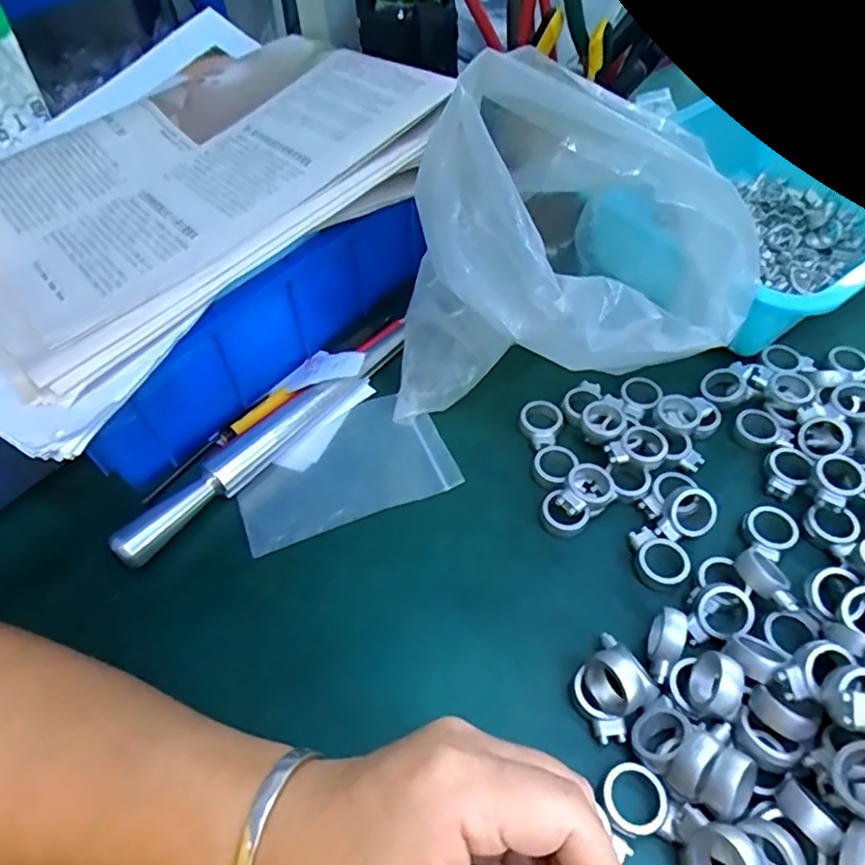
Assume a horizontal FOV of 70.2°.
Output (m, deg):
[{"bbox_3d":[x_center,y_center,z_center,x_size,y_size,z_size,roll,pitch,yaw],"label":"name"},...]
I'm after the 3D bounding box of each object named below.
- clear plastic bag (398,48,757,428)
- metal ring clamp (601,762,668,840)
[{"bbox_3d":[0.064,-0.089,0.334,0.161,0.171,0.167,-36,59,-23],"label":"clear plastic bag"},{"bbox_3d":[0.083,0.152,0.254,0.026,0.006,0.025,-19,55,-11],"label":"metal ring clamp"}]

